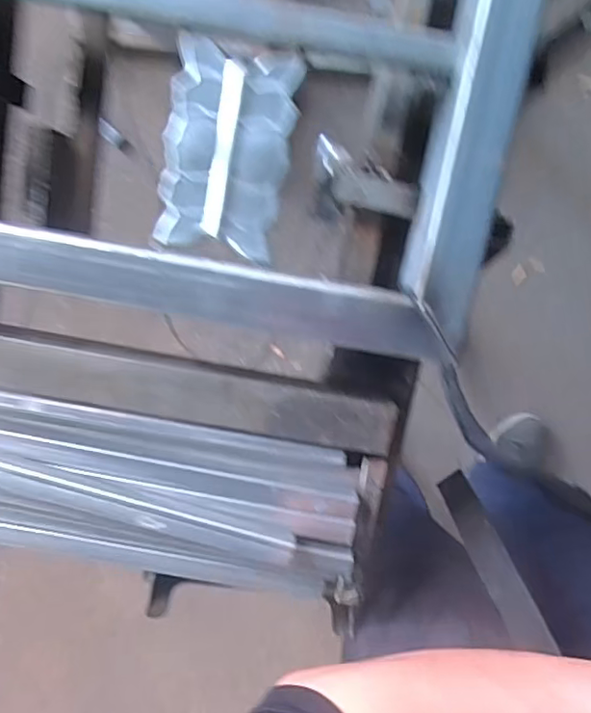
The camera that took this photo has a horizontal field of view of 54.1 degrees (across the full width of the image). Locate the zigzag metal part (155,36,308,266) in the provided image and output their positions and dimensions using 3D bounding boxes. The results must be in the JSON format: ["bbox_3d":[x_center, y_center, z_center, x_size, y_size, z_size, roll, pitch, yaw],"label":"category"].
[{"bbox_3d":[-0.046,-0.135,0.386,0.080,0.011,0.129,11,99,-3],"label":"zigzag metal part"}]

